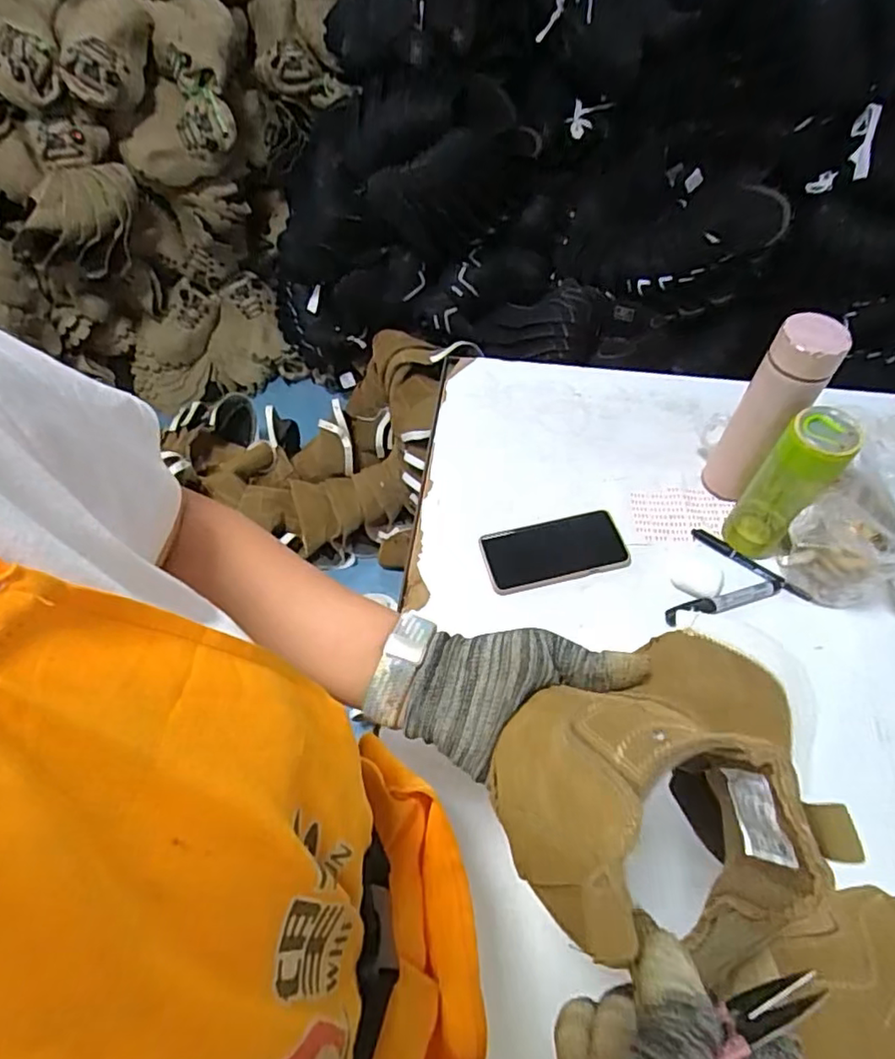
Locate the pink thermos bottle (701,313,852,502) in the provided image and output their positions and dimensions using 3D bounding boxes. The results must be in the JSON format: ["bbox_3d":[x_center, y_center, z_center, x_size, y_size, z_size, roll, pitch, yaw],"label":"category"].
[{"bbox_3d":[0.345,-0.116,0.679,0.061,0.236,0.055,31,61,19],"label":"pink thermos bottle"}]

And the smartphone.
[{"bbox_3d":[0.122,0.023,0.712,0.163,0.015,0.085,-13,57,-9],"label":"smartphone"}]

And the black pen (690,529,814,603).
[{"bbox_3d":[0.346,0.039,0.707,0.140,0.005,0.013,36,63,22],"label":"black pen"}]

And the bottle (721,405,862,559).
[{"bbox_3d":[0.355,-0.042,0.651,0.065,0.186,0.053,32,62,19],"label":"bottle"}]

